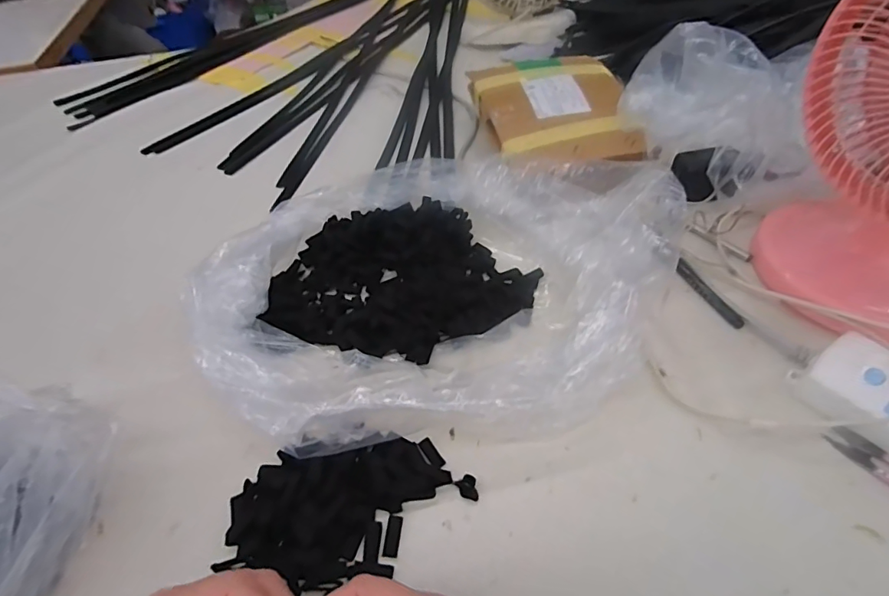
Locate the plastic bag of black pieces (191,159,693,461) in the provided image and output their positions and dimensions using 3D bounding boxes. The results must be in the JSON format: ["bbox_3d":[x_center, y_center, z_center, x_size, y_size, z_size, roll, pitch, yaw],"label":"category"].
[{"bbox_3d":[-0.014,-0.010,0.442,0.370,0.080,0.339,18,54,19],"label":"plastic bag of black pieces"}]

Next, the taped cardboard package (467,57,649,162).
[{"bbox_3d":[0.138,-0.245,0.614,0.183,0.033,0.200,-4,48,0],"label":"taped cardboard package"}]

